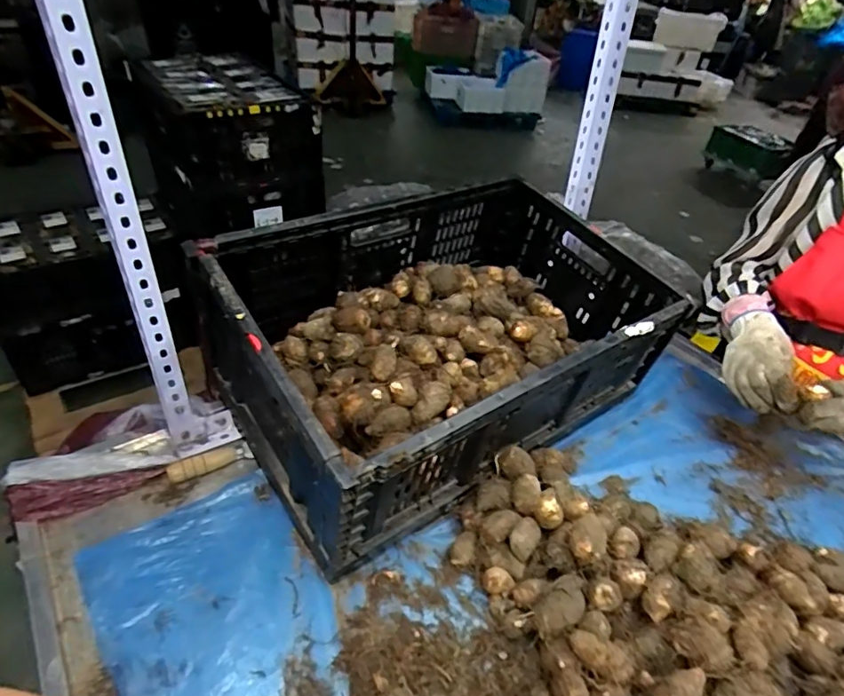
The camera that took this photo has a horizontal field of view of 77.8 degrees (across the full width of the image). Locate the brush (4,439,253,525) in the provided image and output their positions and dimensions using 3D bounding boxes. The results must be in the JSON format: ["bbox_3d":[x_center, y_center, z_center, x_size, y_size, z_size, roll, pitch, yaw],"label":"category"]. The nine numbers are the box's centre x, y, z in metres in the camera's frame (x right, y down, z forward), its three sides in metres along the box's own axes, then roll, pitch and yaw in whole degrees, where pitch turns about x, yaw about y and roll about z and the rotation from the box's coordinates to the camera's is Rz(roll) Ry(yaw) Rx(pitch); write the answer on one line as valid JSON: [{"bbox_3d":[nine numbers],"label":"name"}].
[{"bbox_3d":[-0.371,0.172,0.682,0.279,0.025,0.052,-12,42,-20],"label":"brush"}]

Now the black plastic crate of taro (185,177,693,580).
[{"bbox_3d":[0.037,-0.019,0.794,0.607,0.266,0.424,-22,47,-30],"label":"black plastic crate of taro"}]

